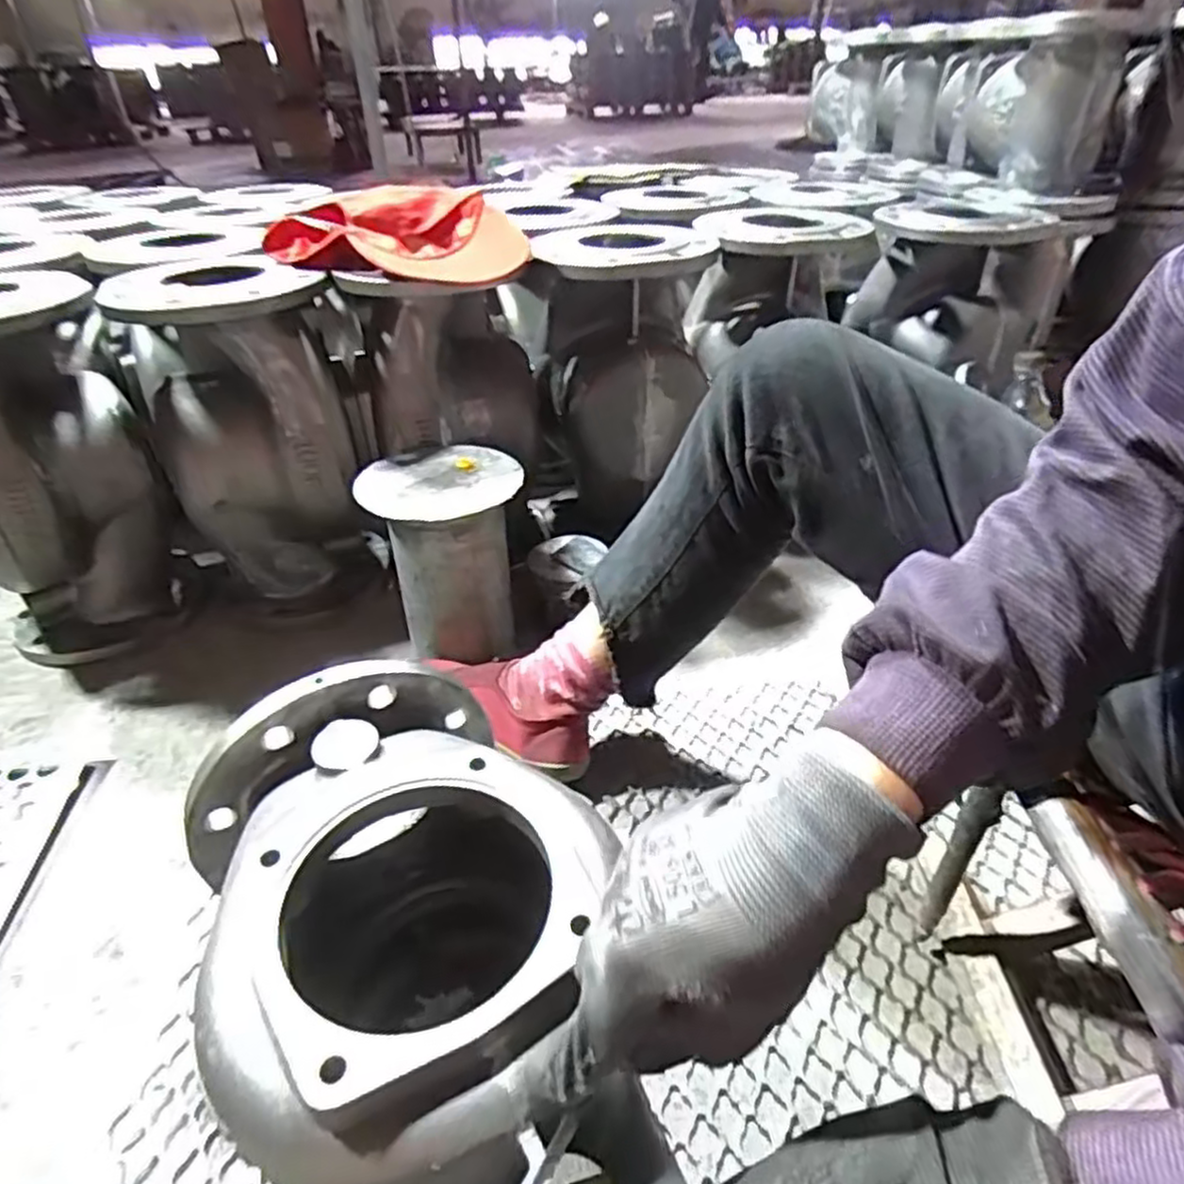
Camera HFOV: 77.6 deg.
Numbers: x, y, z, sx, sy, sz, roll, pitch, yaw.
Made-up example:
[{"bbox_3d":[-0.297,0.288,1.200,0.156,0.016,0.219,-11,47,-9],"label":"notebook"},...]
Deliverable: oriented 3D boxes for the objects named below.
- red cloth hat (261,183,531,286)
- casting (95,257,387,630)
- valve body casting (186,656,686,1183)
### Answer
[{"bbox_3d":[-0.206,-0.370,0.769,0.229,0.071,0.158,14,39,20],"label":"red cloth hat"},{"bbox_3d":[-0.355,-0.152,0.804,0.186,0.352,0.188,-17,39,-21],"label":"casting"},{"bbox_3d":[-0.096,0.222,0.401,0.197,0.202,0.354,-16,35,-20],"label":"valve body casting"}]

